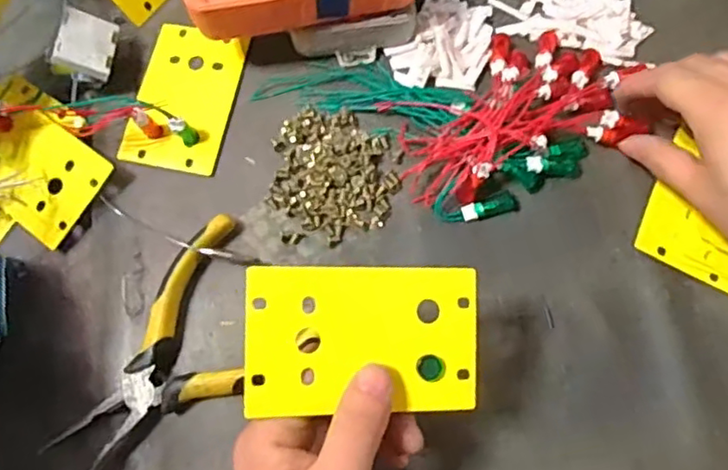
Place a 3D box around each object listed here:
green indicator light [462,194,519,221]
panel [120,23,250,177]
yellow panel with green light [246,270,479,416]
[{"bbox_3d":[0.072,-0.015,0.341,0.033,0.008,0.009,-17,73,-3],"label":"green indicator light"},{"bbox_3d":[-0.109,-0.087,0.360,0.058,0.023,0.093,11,74,5],"label":"panel"},{"bbox_3d":[0.001,0.043,0.248,0.096,0.004,0.058,1,87,-11],"label":"yellow panel with green light"}]

